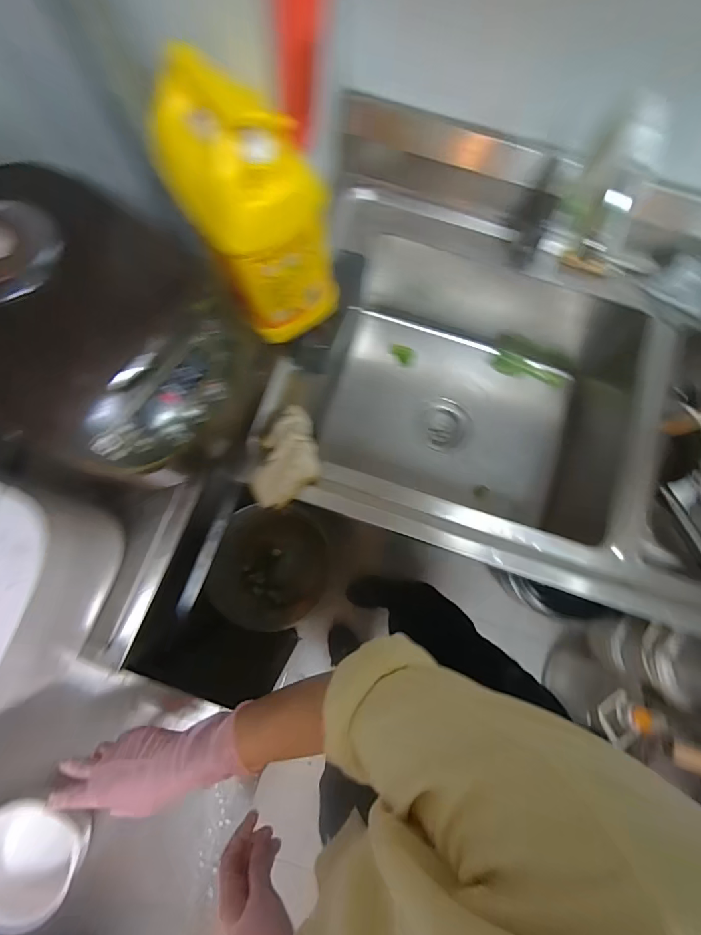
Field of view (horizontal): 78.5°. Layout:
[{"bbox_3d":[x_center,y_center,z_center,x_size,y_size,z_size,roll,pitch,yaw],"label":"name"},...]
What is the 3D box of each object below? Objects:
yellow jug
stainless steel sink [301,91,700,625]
[{"bbox_3d":[-0.124,-0.312,0.512,0.131,0.271,0.193,-37,81,-7],"label":"yellow jug"},{"bbox_3d":[0.451,-0.081,0.773,1.130,0.259,0.615,16,79,3],"label":"stainless steel sink"}]

